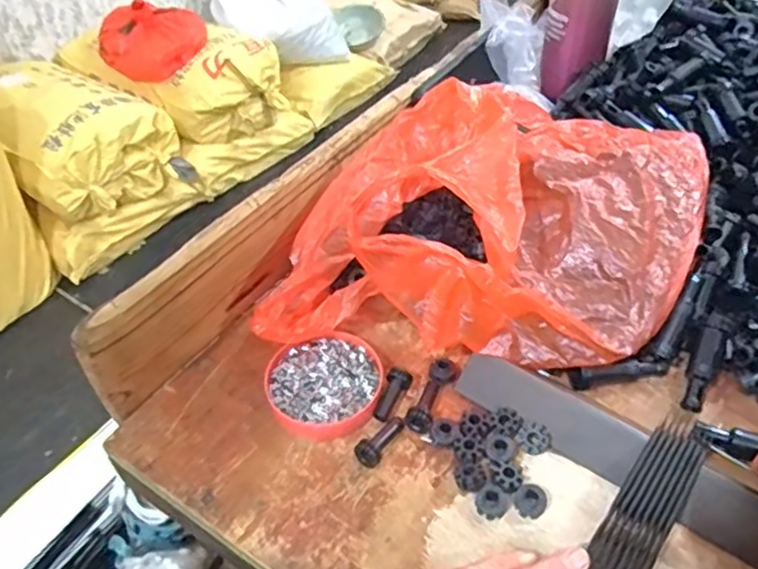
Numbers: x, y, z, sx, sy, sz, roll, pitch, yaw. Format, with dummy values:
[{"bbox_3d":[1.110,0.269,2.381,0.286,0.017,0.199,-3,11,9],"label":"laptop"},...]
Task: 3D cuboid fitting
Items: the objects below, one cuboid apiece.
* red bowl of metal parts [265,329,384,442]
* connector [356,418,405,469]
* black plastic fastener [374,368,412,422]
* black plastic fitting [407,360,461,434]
[{"bbox_3d":[-0.037,0.070,0.448,0.078,0.019,0.075,-2,44,2],"label":"red bowl of metal parts"},{"bbox_3d":[0.002,0.101,0.417,0.016,0.016,0.038,27,52,27],"label":"connector"},{"bbox_3d":[0.008,0.076,0.444,0.015,0.010,0.039,21,65,22],"label":"black plastic fastener"},{"bbox_3d":[0.037,0.075,0.441,0.020,0.014,0.061,18,48,20],"label":"black plastic fitting"}]

